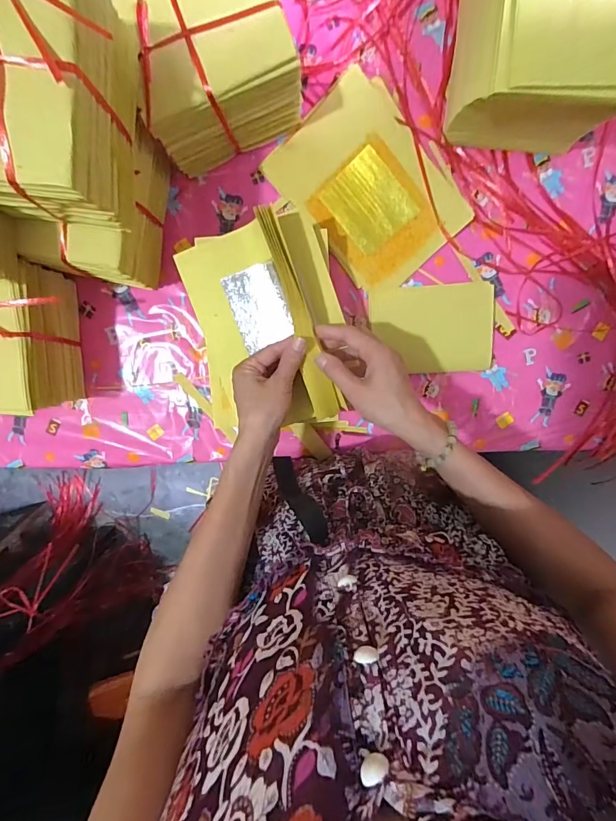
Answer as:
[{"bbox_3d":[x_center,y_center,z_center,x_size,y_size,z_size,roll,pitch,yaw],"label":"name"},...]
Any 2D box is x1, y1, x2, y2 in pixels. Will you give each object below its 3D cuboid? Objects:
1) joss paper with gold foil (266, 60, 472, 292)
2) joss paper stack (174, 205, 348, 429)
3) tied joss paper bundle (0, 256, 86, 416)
[{"bbox_3d":[0.080,-0.286,0.526,0.169,0.024,0.225,-41,97,6],"label":"joss paper with gold foil"},{"bbox_3d":[-0.047,-0.094,0.459,0.169,0.080,0.223,-10,99,2],"label":"joss paper stack"},{"bbox_3d":[-0.360,-0.085,0.499,0.125,0.128,0.159,-1,99,0],"label":"tied joss paper bundle"}]

